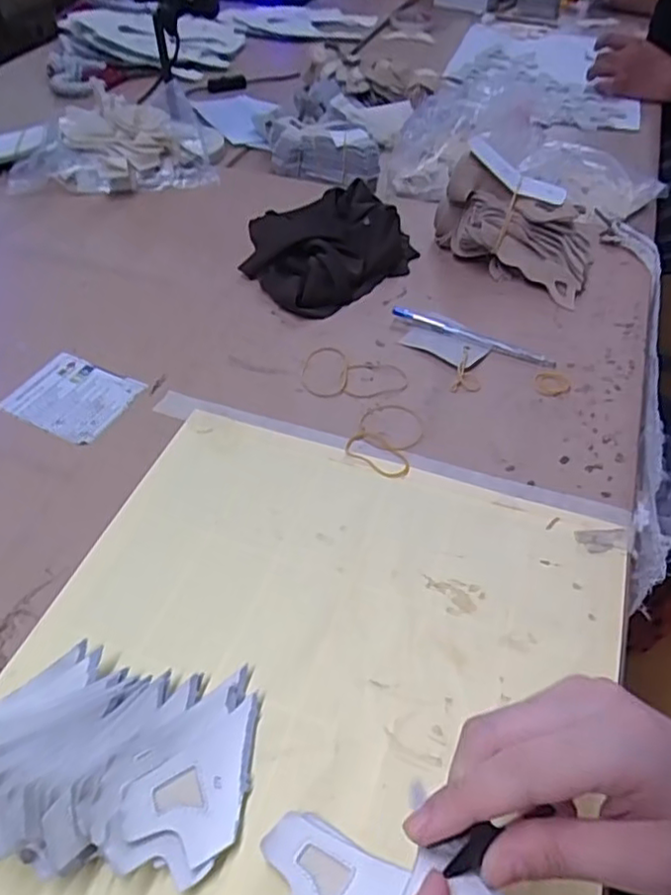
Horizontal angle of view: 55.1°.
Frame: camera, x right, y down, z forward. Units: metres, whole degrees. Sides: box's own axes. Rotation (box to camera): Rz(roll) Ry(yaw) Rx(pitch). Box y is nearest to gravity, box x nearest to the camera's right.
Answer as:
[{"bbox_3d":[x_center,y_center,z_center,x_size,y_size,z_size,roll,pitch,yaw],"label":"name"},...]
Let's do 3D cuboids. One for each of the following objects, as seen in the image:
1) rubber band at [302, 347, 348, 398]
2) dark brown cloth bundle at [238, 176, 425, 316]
[{"bbox_3d":[-0.008,-0.062,0.514,0.037,0.004,0.057,8,49,7],"label":"rubber band"},{"bbox_3d":[-0.011,-0.196,0.612,0.165,0.039,0.135,-36,58,-28],"label":"dark brown cloth bundle"}]

